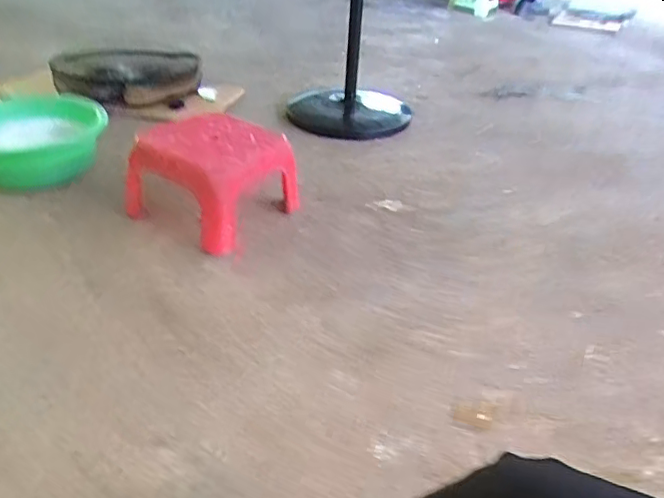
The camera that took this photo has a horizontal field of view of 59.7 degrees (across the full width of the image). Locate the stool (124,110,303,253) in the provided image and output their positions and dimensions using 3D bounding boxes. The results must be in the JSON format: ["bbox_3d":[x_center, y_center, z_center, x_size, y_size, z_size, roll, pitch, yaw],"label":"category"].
[{"bbox_3d":[-0.277,-0.174,1.324,0.309,0.206,0.309,23,38,25],"label":"stool"}]

